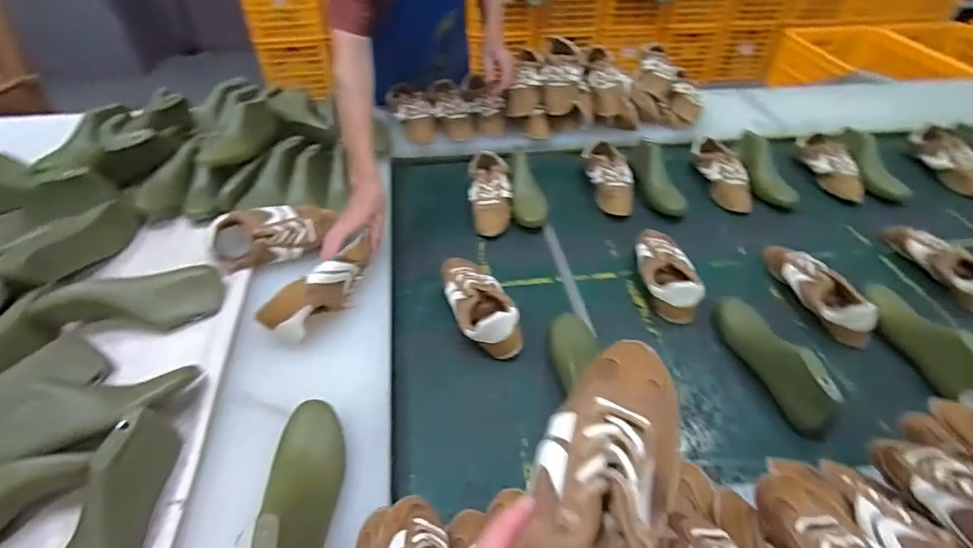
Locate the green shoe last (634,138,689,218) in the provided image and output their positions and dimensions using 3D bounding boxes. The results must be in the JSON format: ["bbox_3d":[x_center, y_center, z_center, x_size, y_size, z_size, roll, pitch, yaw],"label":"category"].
[{"bbox_3d":[0.384,-0.228,1.093,0.082,0.074,0.245,-3,47,-2],"label":"green shoe last"}]

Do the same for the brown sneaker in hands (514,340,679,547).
[{"bbox_3d":[0.066,0.133,0.284,0.081,0.071,0.217,15,54,15],"label":"brown sneaker in hands"}]

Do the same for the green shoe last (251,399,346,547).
[{"bbox_3d":[-0.198,0.239,0.520,0.072,0.083,0.231,-9,47,-7],"label":"green shoe last"}]

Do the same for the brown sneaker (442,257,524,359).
[{"bbox_3d":[-0.017,0.036,0.813,0.090,0.074,0.232,-15,48,-13],"label":"brown sneaker"}]

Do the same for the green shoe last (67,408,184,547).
[{"bbox_3d":[-0.397,0.260,0.504,0.070,0.079,0.232,2,47,3],"label":"green shoe last"}]

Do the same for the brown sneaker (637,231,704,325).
[{"bbox_3d":[0.323,-0.018,0.878,0.090,0.070,0.216,3,47,4],"label":"brown sneaker"}]

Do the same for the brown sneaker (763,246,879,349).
[{"bbox_3d":[0.572,0.021,0.846,0.075,0.062,0.235,-11,47,-10],"label":"brown sneaker"}]

